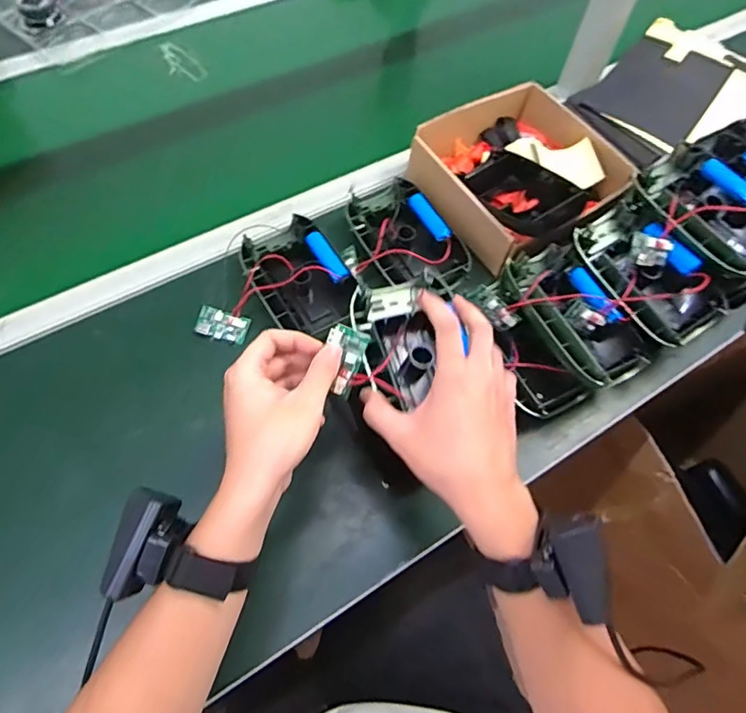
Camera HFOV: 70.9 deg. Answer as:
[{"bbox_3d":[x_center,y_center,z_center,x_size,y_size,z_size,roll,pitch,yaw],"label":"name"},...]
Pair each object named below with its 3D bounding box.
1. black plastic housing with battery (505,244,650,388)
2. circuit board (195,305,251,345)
[{"bbox_3d":[0.206,-0.043,0.537,0.104,0.053,0.160,-33,69,-19],"label":"black plastic housing with battery"},{"bbox_3d":[-0.166,-0.035,0.575,0.057,0.004,0.032,17,62,5],"label":"circuit board"}]

